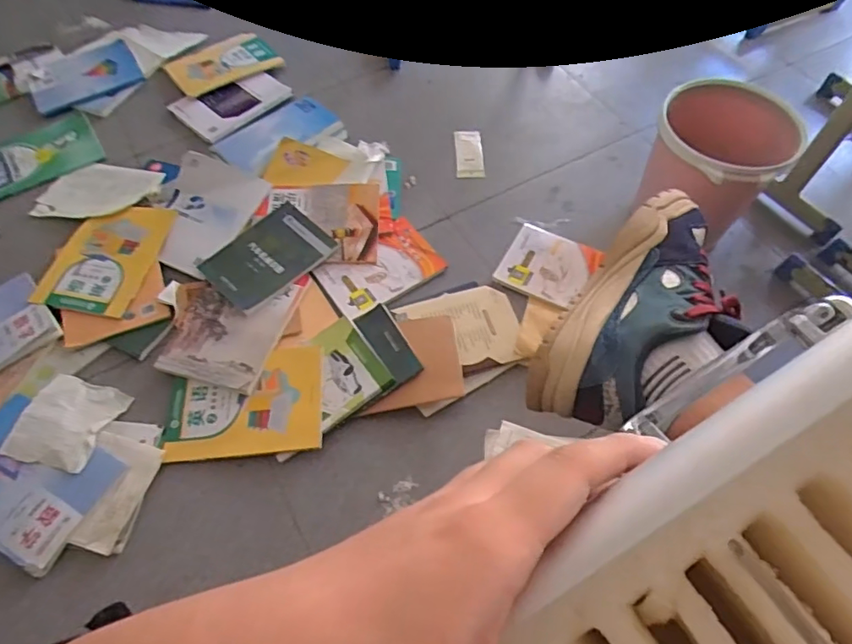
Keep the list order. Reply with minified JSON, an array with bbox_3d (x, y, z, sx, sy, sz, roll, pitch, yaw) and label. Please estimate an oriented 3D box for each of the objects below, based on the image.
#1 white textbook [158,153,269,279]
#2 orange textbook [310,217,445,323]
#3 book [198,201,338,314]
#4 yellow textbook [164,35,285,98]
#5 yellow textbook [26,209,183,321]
[{"bbox_3d":[-0.501,-0.240,1.219,0.201,0.022,0.275,23,71,4],"label":"white textbook"},{"bbox_3d":[-0.096,-0.113,1.167,0.260,0.020,0.174,-34,63,-23],"label":"orange textbook"},{"bbox_3d":[-0.338,-0.144,1.177,0.183,0.016,0.250,37,66,20],"label":"book"},{"bbox_3d":[-0.570,-0.726,1.523,0.278,0.027,0.201,-32,64,-18],"label":"yellow textbook"},{"bbox_3d":[-0.702,-0.142,1.187,0.216,0.022,0.278,11,60,6],"label":"yellow textbook"}]

